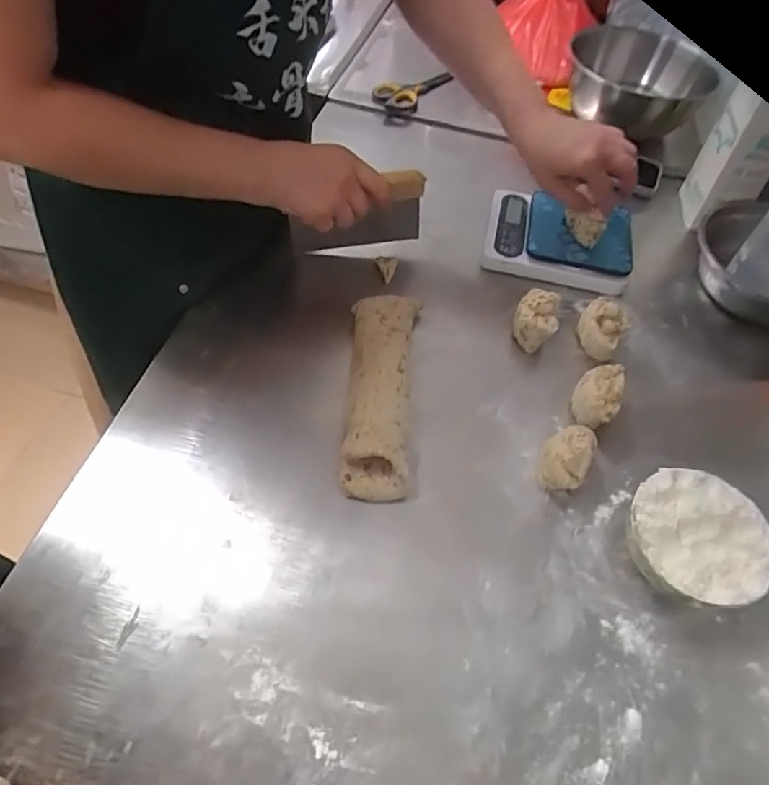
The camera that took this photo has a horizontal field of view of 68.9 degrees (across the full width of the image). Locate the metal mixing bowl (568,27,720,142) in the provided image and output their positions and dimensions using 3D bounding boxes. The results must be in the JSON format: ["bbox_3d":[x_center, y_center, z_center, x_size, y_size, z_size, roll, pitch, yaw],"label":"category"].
[{"bbox_3d":[0.372,-0.468,0.857,0.196,0.090,0.198,2,55,-3],"label":"metal mixing bowl"}]

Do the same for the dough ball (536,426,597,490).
[{"bbox_3d":[0.165,0.055,0.509,0.040,0.052,0.064,26,57,13],"label":"dough ball"}]

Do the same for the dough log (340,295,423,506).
[{"bbox_3d":[-0.004,-0.005,0.544,0.065,0.046,0.223,5,55,-1],"label":"dough log"}]

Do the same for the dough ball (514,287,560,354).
[{"bbox_3d":[0.163,-0.079,0.604,0.042,0.058,0.047,17,55,7],"label":"dough ball"}]

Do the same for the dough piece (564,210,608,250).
[{"bbox_3d":[0.238,-0.198,0.676,0.047,0.037,0.020,30,58,15],"label":"dough piece"}]

